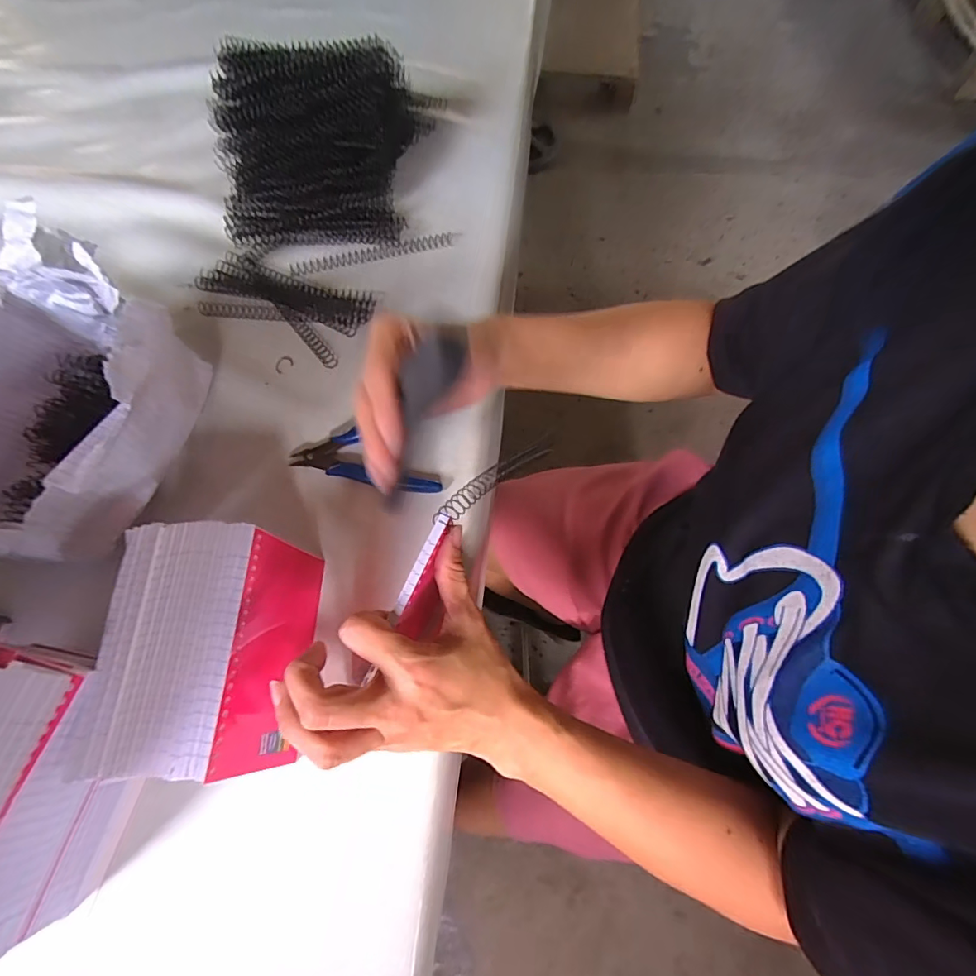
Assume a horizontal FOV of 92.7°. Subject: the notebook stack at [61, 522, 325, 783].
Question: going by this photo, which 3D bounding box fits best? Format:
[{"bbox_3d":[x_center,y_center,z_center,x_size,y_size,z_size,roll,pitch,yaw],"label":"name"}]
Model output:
[{"bbox_3d":[-0.164,0.095,0.280,0.088,0.064,0.130,-2,66,-1],"label":"notebook stack"}]

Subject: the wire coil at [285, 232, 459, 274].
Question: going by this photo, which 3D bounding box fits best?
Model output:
[{"bbox_3d":[-0.112,-0.238,0.471,0.171,0.009,0.016,-15,67,-7],"label":"wire coil"}]

